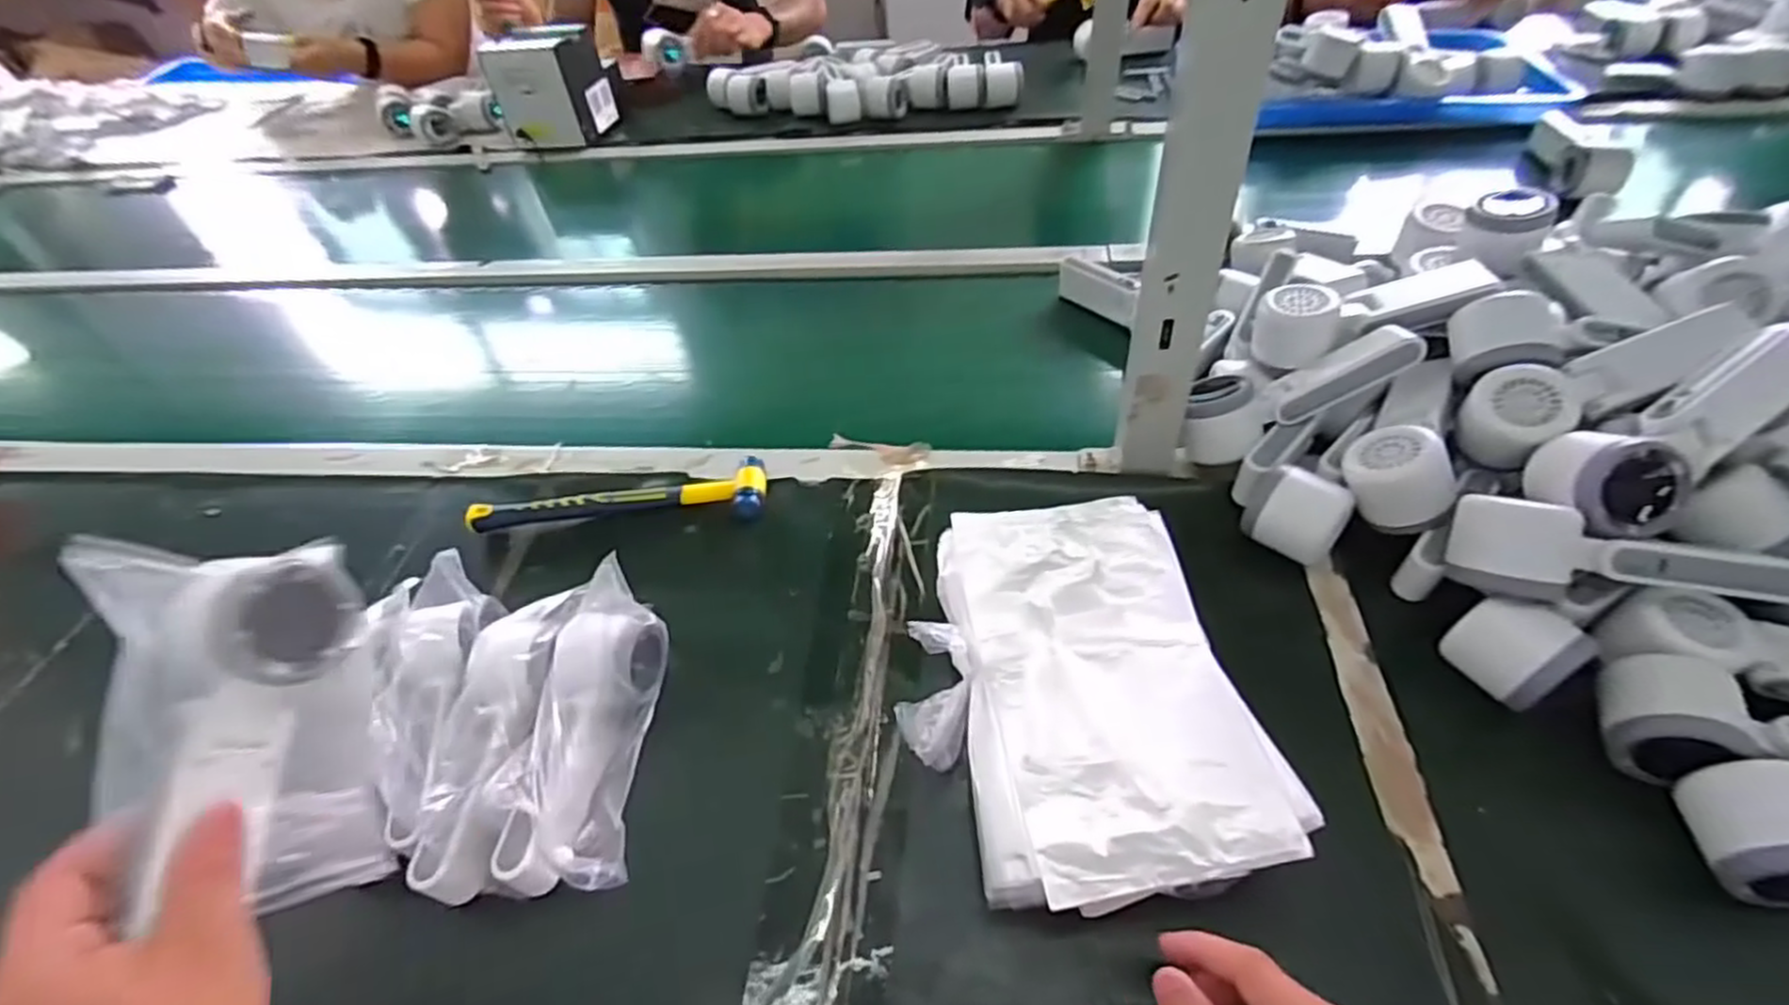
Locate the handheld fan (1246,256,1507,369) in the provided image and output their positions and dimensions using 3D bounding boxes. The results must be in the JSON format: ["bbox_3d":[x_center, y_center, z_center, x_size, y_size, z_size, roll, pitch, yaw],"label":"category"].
[{"bbox_3d":[0.362,-0.149,0.571,0.167,0.043,0.061,-14,46,11],"label":"handheld fan"}]

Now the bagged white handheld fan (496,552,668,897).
[{"bbox_3d":[-0.185,0.136,0.462,0.059,0.093,0.186,0,64,6],"label":"bagged white handheld fan"}]

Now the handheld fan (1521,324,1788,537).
[{"bbox_3d":[0.462,-0.050,0.440,0.171,0.065,0.075,-36,51,1],"label":"handheld fan"}]

